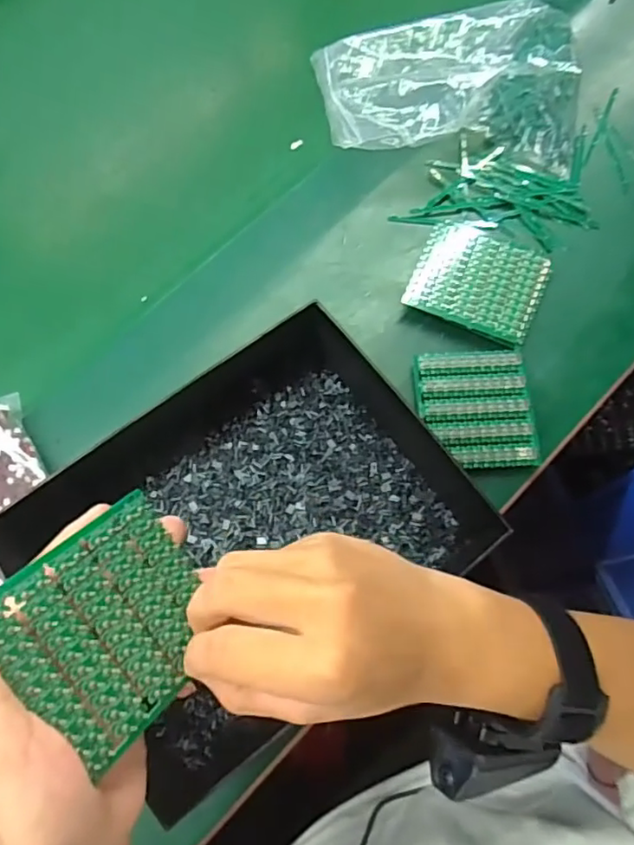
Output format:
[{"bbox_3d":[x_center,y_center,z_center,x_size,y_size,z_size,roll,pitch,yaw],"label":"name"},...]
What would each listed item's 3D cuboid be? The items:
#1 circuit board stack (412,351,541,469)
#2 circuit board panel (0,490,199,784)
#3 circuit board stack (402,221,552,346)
[{"bbox_3d":[0.114,-0.010,0.427,0.080,0.009,0.087,-4,73,0],"label":"circuit board stack"},{"bbox_3d":[-0.085,0.085,0.250,0.079,0.004,0.085,57,44,-6],"label":"circuit board panel"},{"bbox_3d":[0.127,-0.115,0.461,0.098,0.015,0.093,26,75,9],"label":"circuit board stack"}]

